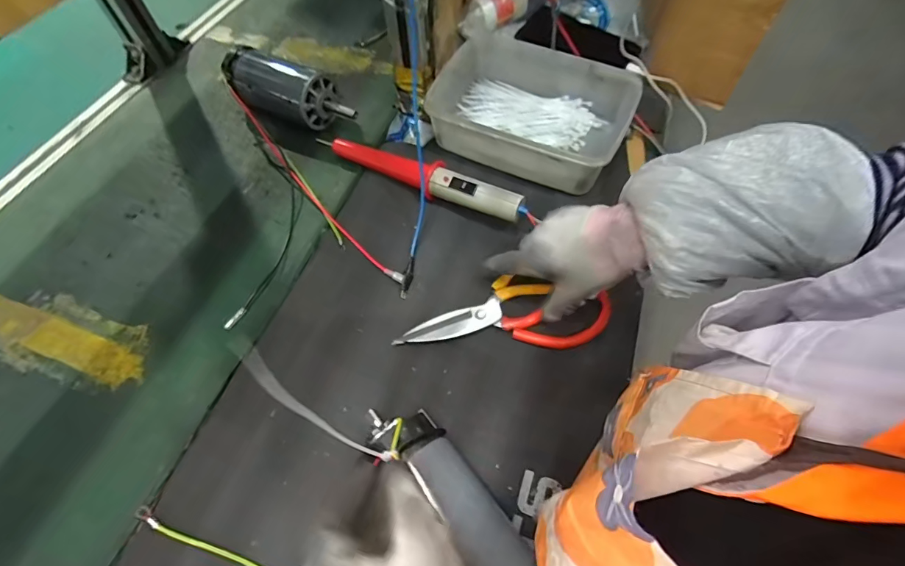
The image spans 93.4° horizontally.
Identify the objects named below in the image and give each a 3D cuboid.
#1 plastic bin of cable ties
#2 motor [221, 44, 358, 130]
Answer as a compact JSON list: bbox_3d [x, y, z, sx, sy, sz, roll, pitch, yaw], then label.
[{"bbox_3d":[0.088,-0.205,0.512,0.219,0.073,0.149,24,63,15],"label":"plastic bin of cable ties"},{"bbox_3d":[-0.220,-0.253,0.572,0.212,0.059,0.067,22,62,14],"label":"motor"}]

